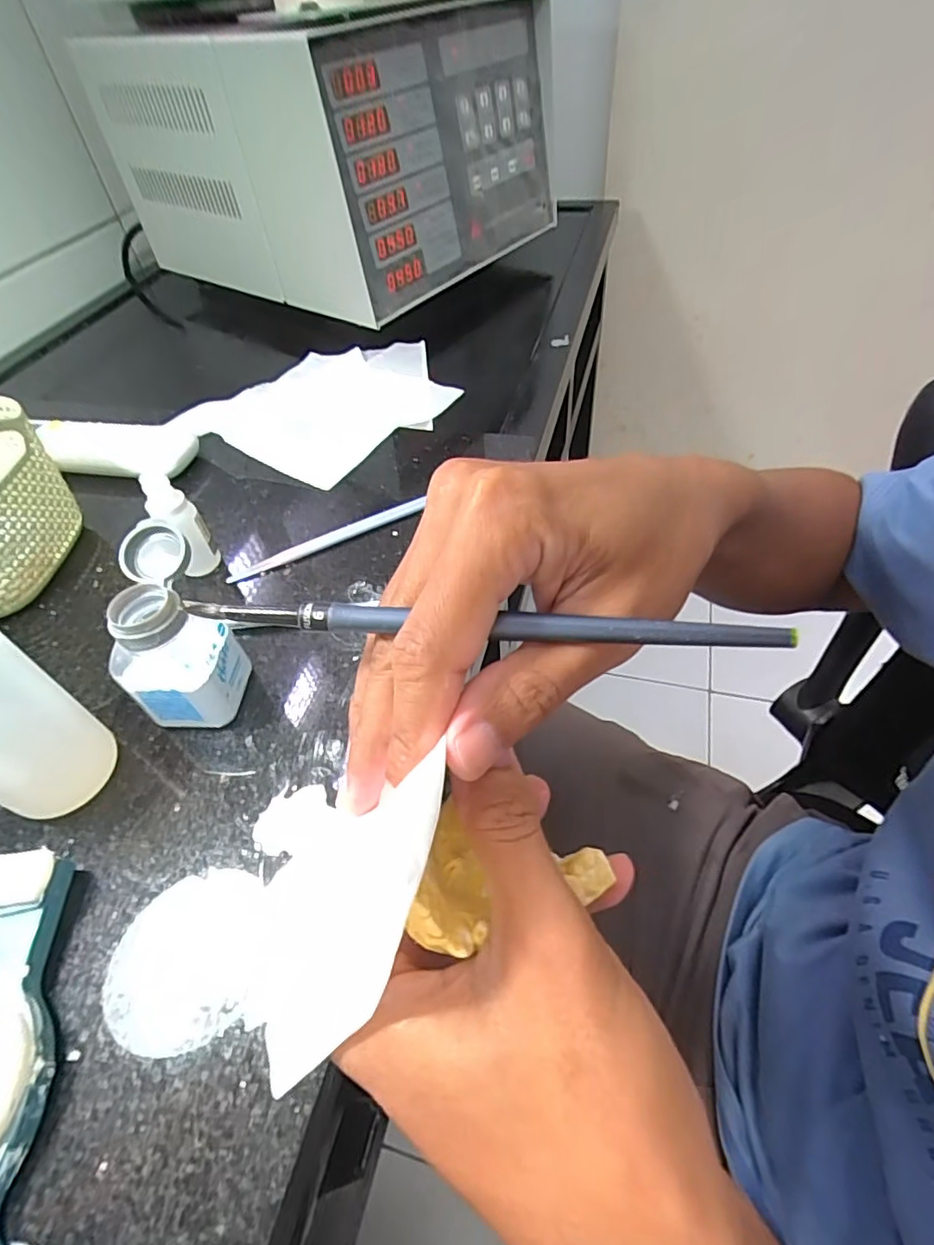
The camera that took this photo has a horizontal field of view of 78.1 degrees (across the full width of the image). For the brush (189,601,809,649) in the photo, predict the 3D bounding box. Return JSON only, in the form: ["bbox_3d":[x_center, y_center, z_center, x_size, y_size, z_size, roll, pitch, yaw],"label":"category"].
[{"bbox_3d":[-0.002,0.000,0.157,0.165,0.005,0.006,3,48,12],"label":"brush"}]

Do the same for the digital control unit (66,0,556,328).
[{"bbox_3d":[-0.133,-0.509,0.616,0.328,0.198,0.355,30,58,27],"label":"digital control unit"}]

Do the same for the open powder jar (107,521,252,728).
[{"bbox_3d":[-0.137,0.008,0.269,0.052,0.074,0.066,-31,54,-20],"label":"open powder jar"}]

